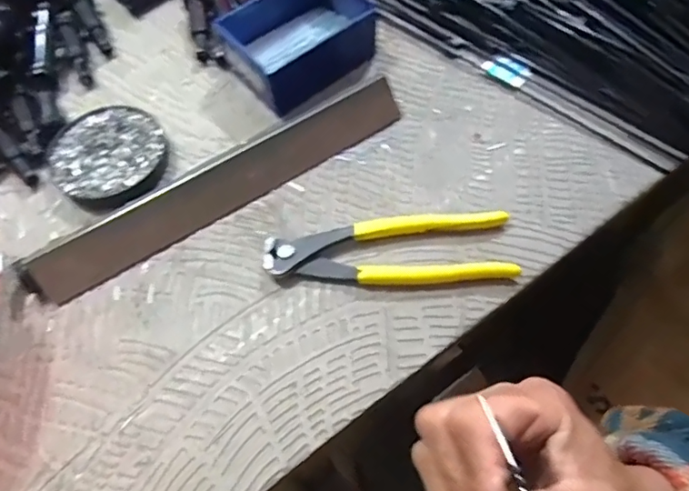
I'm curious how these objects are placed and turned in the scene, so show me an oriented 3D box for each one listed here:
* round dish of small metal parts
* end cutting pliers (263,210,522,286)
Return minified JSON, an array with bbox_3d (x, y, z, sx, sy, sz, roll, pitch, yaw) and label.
[{"bbox_3d":[-0.176,-0.067,0.393,0.080,0.015,0.080,-1,64,1],"label":"round dish of small metal parts"},{"bbox_3d":[0.029,0.006,0.350,0.161,0.016,0.047,-4,64,0],"label":"end cutting pliers"}]

